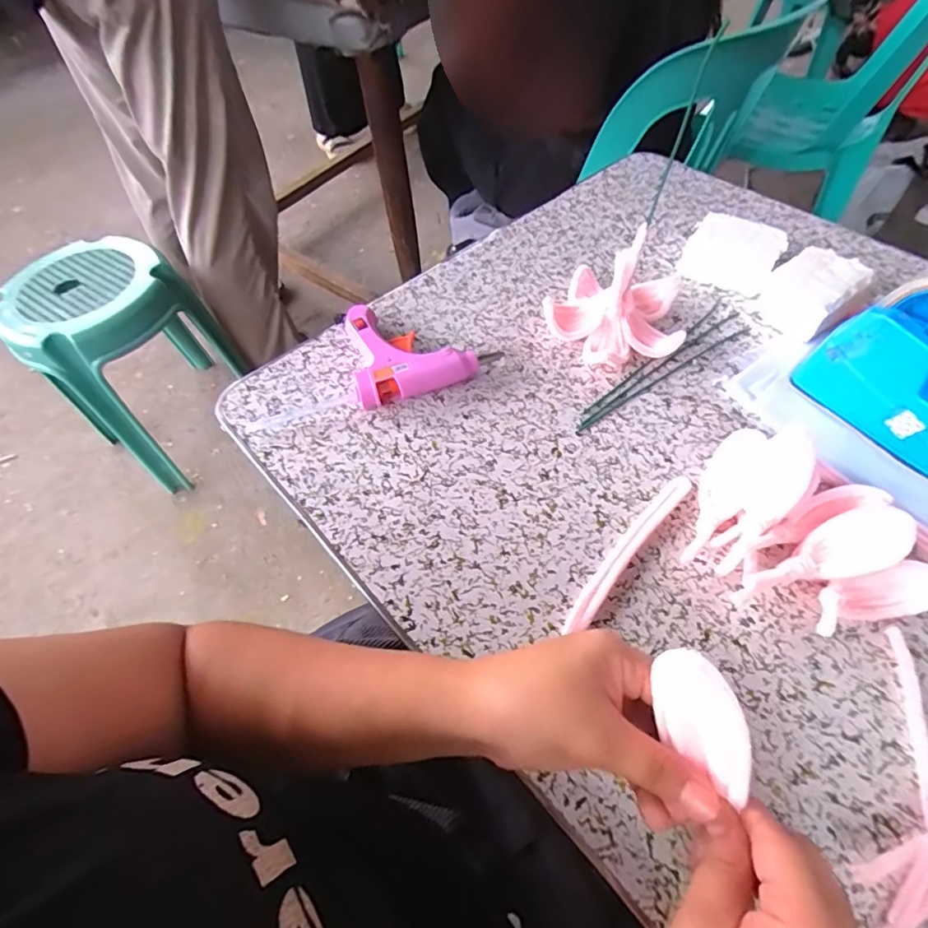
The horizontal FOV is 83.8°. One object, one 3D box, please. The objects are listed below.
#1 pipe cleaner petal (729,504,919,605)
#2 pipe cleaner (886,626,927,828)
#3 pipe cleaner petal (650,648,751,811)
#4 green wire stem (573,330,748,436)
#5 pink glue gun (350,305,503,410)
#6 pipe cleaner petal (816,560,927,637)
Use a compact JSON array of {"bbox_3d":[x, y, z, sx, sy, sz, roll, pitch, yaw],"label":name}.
[{"bbox_3d":[0.217,0.061,0.319,0.109,0.022,0.036,-26,58,4],"label":"pipe cleaner petal"},{"bbox_3d":[0.241,0.158,0.271,0.013,0.008,0.142,12,58,10],"label":"pipe cleaner"},{"bbox_3d":[0.097,0.102,0.210,0.013,0.034,0.062,-23,95,-50],"label":"pipe cleaner petal"},{"bbox_3d":[0.170,-0.074,0.432,0.195,0.004,0.005,-30,60,-16],"label":"green wire stem"},{"bbox_3d":[-0.040,-0.105,0.448,0.116,0.027,0.101,-15,57,-8],"label":"pink glue gun"},{"bbox_3d":[0.246,0.081,0.310,0.074,0.032,0.026,-13,57,-6],"label":"pipe cleaner petal"}]

